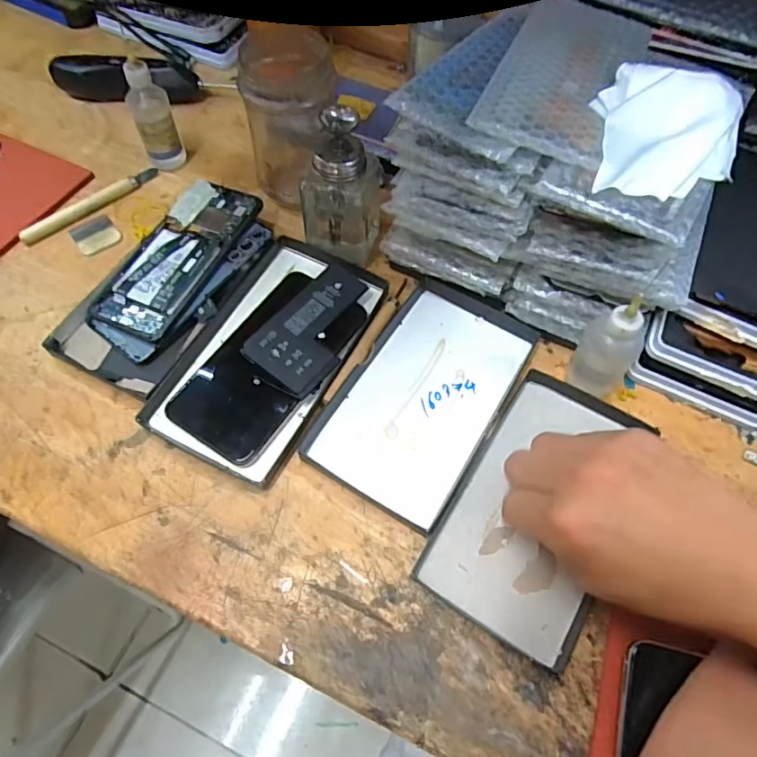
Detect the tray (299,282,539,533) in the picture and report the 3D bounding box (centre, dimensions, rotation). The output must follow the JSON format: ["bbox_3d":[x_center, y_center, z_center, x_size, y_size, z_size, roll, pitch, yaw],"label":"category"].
[{"bbox_3d":[0.035,0.009,0.381,0.103,0.013,0.177,30,66,12],"label":"tray"}]

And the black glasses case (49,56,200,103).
[{"bbox_3d":[-0.261,-0.311,0.540,0.141,0.033,0.047,9,61,4],"label":"black glasses case"}]

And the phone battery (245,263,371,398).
[{"bbox_3d":[-0.049,-0.040,0.404,0.064,0.010,0.112,33,66,16],"label":"phone battery"}]

